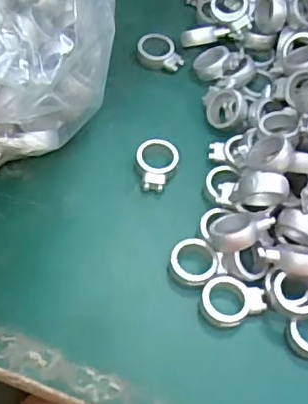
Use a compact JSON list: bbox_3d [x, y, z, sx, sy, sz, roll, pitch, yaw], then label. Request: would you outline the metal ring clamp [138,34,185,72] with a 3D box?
[{"bbox_3d":[0.004,-0.102,0.401,0.024,0.011,0.030,-36,67,-23],"label":"metal ring clamp"}]

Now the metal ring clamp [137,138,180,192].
[{"bbox_3d":[0.002,-0.023,0.349,0.025,0.008,0.033,7,57,1],"label":"metal ring clamp"}]

